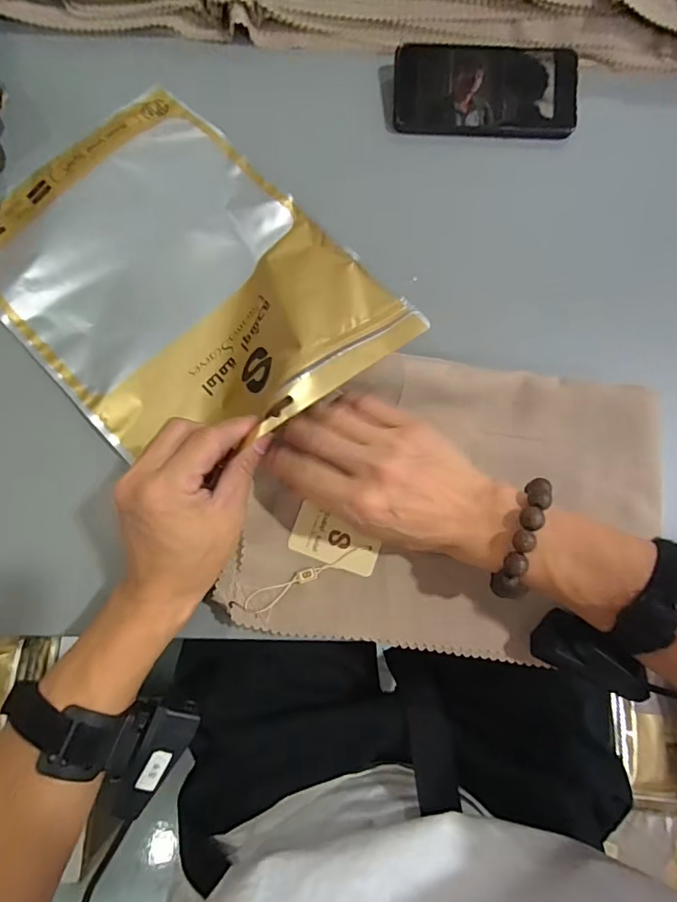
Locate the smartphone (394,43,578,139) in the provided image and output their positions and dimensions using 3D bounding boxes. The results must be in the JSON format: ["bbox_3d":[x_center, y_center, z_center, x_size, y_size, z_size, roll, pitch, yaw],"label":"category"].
[{"bbox_3d":[0.133,-0.326,0.442,0.161,0.009,0.077,1,91,0],"label":"smartphone"}]

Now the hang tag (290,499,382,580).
[{"bbox_3d":[-0.002,0.065,0.357,0.065,0.004,0.035,20,79,3],"label":"hang tag"}]

